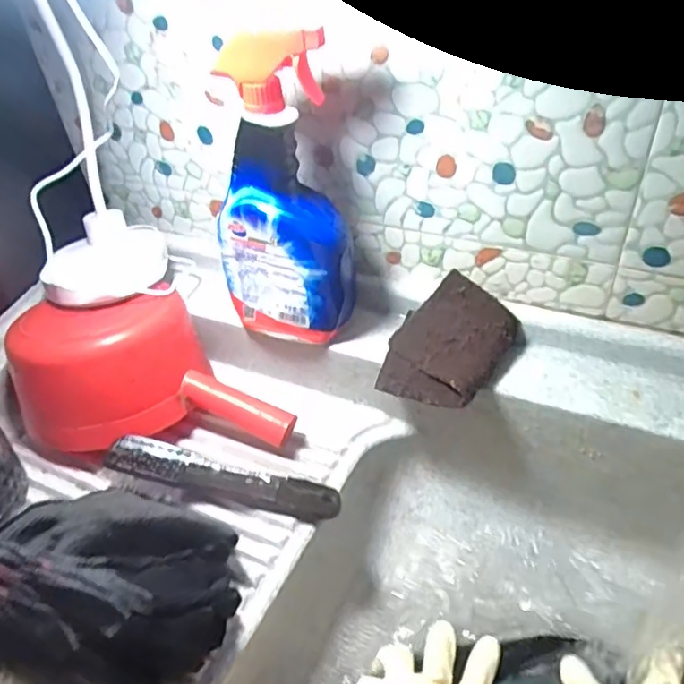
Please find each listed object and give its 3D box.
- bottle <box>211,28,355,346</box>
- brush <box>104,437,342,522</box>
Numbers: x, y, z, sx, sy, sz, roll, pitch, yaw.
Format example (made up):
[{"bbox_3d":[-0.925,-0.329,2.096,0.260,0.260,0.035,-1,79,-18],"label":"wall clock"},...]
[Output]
[{"bbox_3d":[-0.057,-0.121,0.519,0.109,0.255,0.067,20,47,28],"label":"bottle"},{"bbox_3d":[-0.102,0.121,0.516,0.203,0.020,0.038,14,42,2],"label":"brush"}]

